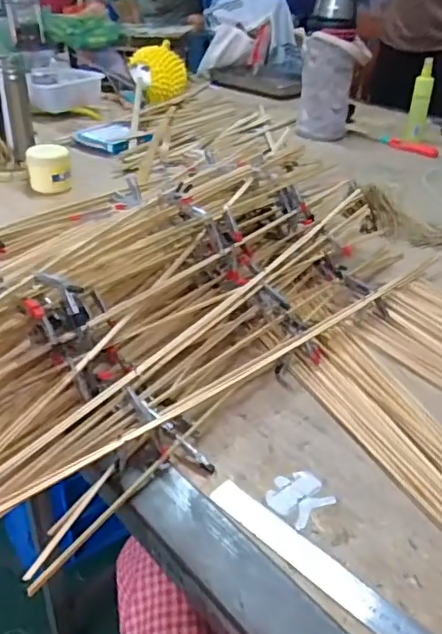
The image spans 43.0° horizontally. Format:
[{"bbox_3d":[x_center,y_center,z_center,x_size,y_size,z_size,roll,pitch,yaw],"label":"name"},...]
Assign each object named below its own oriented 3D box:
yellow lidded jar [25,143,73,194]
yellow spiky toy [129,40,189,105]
[{"bbox_3d":[-0.337,-0.291,1.104,0.082,0.076,0.080,-7,34,-14],"label":"yellow lidded jar"},{"bbox_3d":[-0.197,-0.772,1.771,0.180,0.129,0.166,-2,33,-5],"label":"yellow spiky toy"}]

